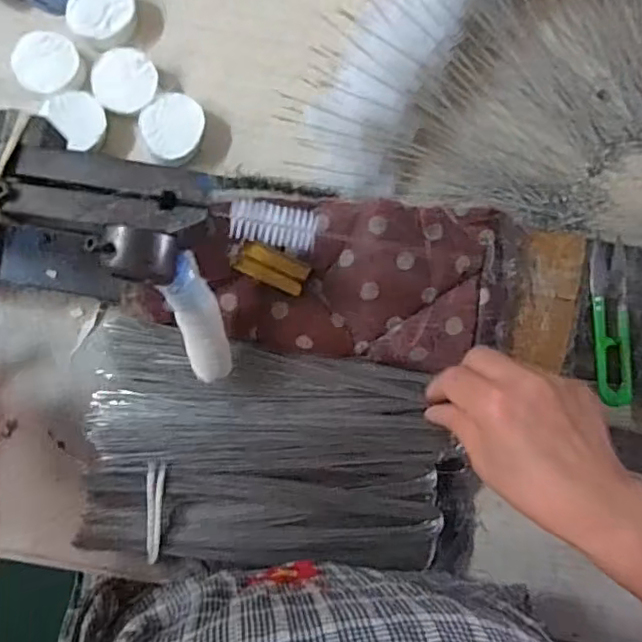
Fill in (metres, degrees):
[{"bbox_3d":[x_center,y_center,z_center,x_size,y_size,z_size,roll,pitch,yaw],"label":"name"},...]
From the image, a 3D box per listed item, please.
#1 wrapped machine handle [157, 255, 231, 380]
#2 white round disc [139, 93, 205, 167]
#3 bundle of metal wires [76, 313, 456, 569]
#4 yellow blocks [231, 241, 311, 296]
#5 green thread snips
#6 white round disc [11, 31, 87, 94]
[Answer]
[{"bbox_3d":[-0.073,-0.001,0.354,0.026,0.089,0.020,-12,42,-4],"label":"wrapped machine handle"},{"bbox_3d":[-0.109,-0.142,0.447,0.047,0.018,0.048,0,85,-3],"label":"white round disc"},{"bbox_3d":[-0.034,0.098,0.417,0.255,0.040,0.154,11,85,-2],"label":"bundle of metal wires"},{"bbox_3d":[-0.033,-0.035,0.390,0.048,0.004,0.022,25,84,-1],"label":"yellow blocks"},{"bbox_3d":[0.201,0.001,0.412,0.026,0.005,0.113,-1,85,-3],"label":"green thread snips"},{"bbox_3d":[-0.203,-0.190,0.445,0.047,0.012,0.050,0,85,-3],"label":"white round disc"}]

